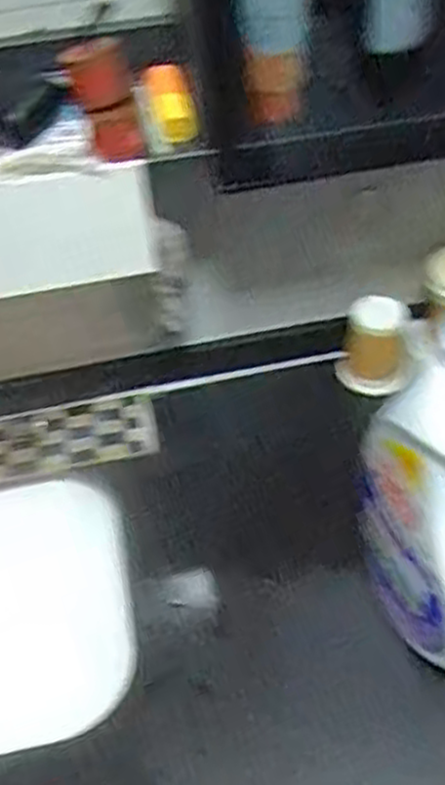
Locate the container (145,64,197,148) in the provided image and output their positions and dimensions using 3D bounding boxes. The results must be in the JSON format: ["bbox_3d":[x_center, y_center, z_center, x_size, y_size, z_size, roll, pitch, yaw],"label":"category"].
[{"bbox_3d":[-0.039,-0.226,0.611,0.031,0.027,0.072,-11,47,-5],"label":"container"}]

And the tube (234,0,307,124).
[{"bbox_3d":[0.038,-0.274,0.573,0.057,0.140,0.043,0,47,6],"label":"tube"}]

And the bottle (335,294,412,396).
[{"bbox_3d":[0.166,-0.052,0.857,0.079,0.093,0.073,-1,47,5],"label":"bottle"}]

